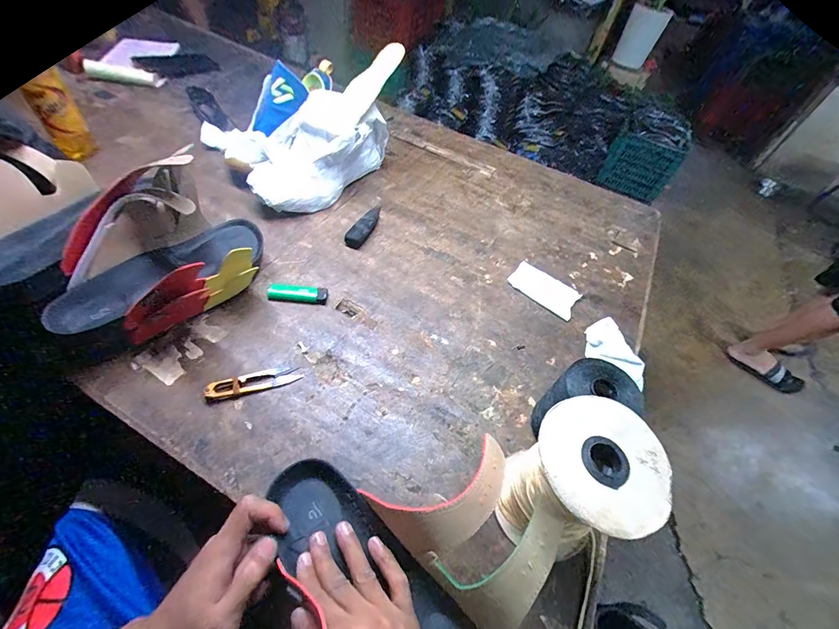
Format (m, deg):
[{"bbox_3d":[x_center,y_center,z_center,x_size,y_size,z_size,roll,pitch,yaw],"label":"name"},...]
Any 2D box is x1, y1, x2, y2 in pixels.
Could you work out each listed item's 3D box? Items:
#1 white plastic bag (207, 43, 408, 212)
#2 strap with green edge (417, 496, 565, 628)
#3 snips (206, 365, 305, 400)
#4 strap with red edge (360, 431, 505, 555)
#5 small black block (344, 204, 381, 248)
[{"bbox_3d":[-0.200,-0.353,0.665,0.263,0.185,0.307,40,57,20],"label":"white plastic bag"},{"bbox_3d":[0.067,0.200,0.289,0.115,0.018,0.075,-40,62,5],"label":"strap with green edge"},{"bbox_3d":[-0.194,0.077,0.427,0.099,0.017,0.025,-15,57,-20],"label":"snips"},{"bbox_3d":[0.025,0.162,0.322,0.126,0.045,0.070,-28,59,-3],"label":"strap with red edge"},{"bbox_3d":[-0.088,-0.154,0.615,0.029,0.018,0.116,24,53,9],"label":"small black block"}]

